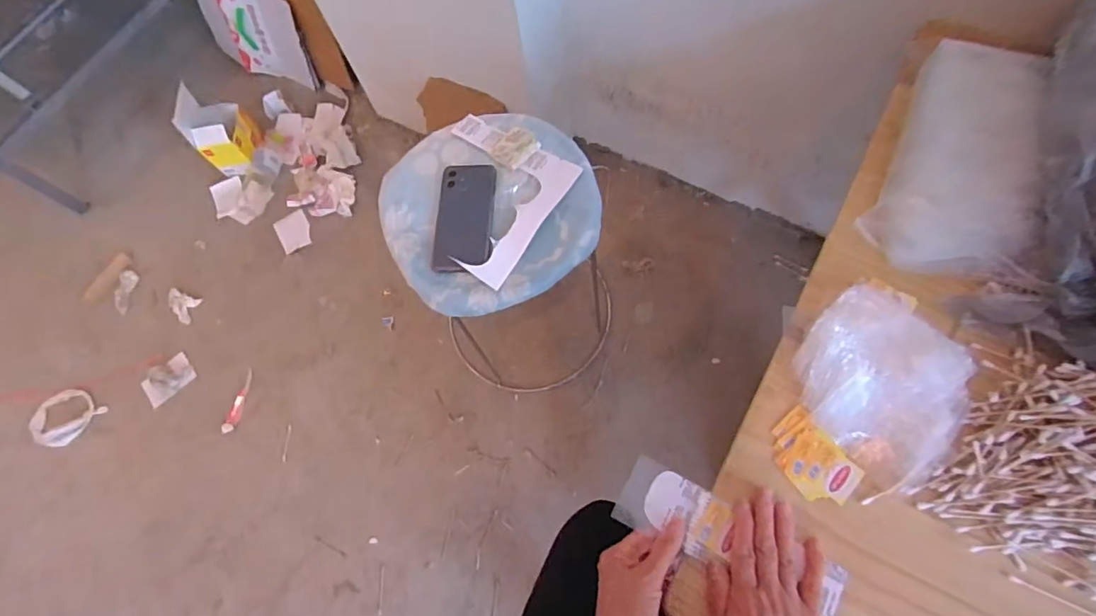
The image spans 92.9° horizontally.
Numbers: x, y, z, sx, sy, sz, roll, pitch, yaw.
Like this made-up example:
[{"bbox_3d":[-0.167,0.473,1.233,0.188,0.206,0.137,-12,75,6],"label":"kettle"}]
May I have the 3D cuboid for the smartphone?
[{"bbox_3d":[-0.115,-0.128,0.726,0.079,0.013,0.167,0,67,6],"label":"smartphone"}]

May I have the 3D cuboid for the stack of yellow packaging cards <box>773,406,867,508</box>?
[{"bbox_3d":[0.250,0.144,0.495,0.057,0.013,0.083,-35,68,-8],"label":"stack of yellow packaging cards"}]

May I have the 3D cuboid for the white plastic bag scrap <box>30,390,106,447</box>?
[{"bbox_3d":[-1.065,0.237,1.143,0.129,0.013,0.128,-2,67,6],"label":"white plastic bag scrap"}]

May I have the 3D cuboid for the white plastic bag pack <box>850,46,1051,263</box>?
[{"bbox_3d":[0.441,-0.163,0.553,0.144,0.097,0.242,19,71,14],"label":"white plastic bag pack"}]

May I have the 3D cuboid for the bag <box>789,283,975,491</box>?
[{"bbox_3d":[0.320,0.065,0.501,0.148,0.032,0.177,32,74,18],"label":"bag"}]

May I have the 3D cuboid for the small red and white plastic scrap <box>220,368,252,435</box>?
[{"bbox_3d":[-0.660,0.201,1.121,0.031,0.007,0.137,12,69,11],"label":"small red and white plastic scrap"}]

